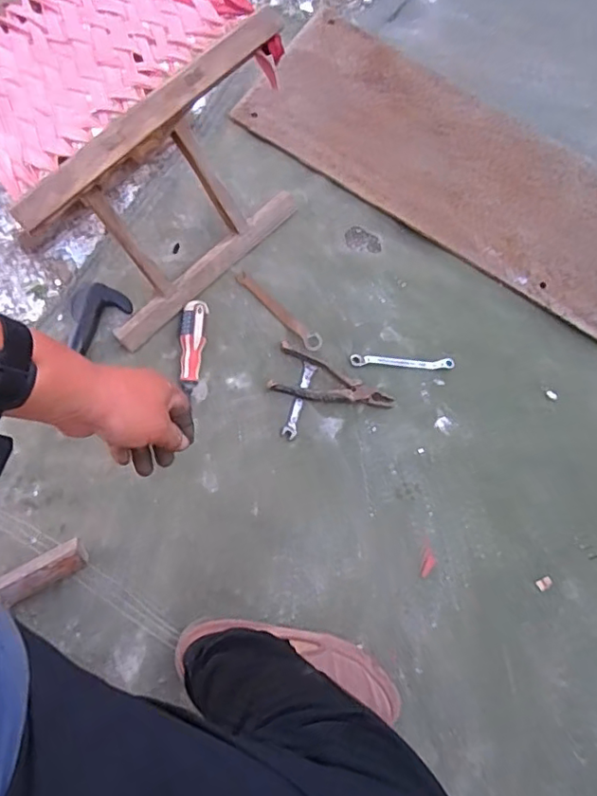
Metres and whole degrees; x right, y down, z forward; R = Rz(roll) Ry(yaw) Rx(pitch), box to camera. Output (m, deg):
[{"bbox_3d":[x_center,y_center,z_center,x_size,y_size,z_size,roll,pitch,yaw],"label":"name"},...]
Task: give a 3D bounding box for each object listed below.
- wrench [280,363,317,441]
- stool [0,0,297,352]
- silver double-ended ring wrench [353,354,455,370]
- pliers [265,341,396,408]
[{"bbox_3d":[0.002,0.004,0.773,0.020,0.006,0.106,19,76,3],"label":"wrench"},{"bbox_3d":[-0.201,-0.293,0.702,0.305,0.323,0.266,-43,81,-10],"label":"stool"},{"bbox_3d":[0.143,-0.050,0.790,0.141,0.004,0.016,3,76,-1],"label":"silver double-ended ring wrench"},{"bbox_3d":[0.046,-0.014,0.769,0.165,0.020,0.063,21,76,3],"label":"pliers"}]

